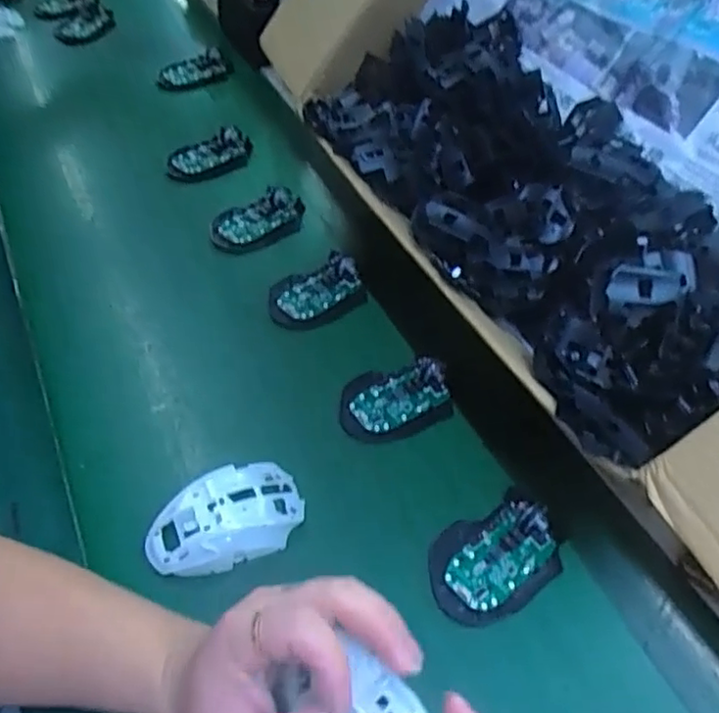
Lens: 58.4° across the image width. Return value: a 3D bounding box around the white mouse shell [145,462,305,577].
[{"bbox_3d":[-0.099,0.120,0.477,0.113,0.033,0.061,-19,52,-19],"label":"white mouse shell"}]

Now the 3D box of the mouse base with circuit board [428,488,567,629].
[{"bbox_3d":[0.102,0.150,0.482,0.102,0.023,0.075,-17,52,-17],"label":"mouse base with circuit board"}]

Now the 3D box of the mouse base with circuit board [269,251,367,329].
[{"bbox_3d":[-0.043,-0.066,0.654,0.099,0.024,0.069,-19,52,-19],"label":"mouse base with circuit board"}]

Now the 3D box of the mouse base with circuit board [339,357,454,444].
[{"bbox_3d":[0.033,0.038,0.571,0.101,0.019,0.068,-12,50,-13],"label":"mouse base with circuit board"}]

